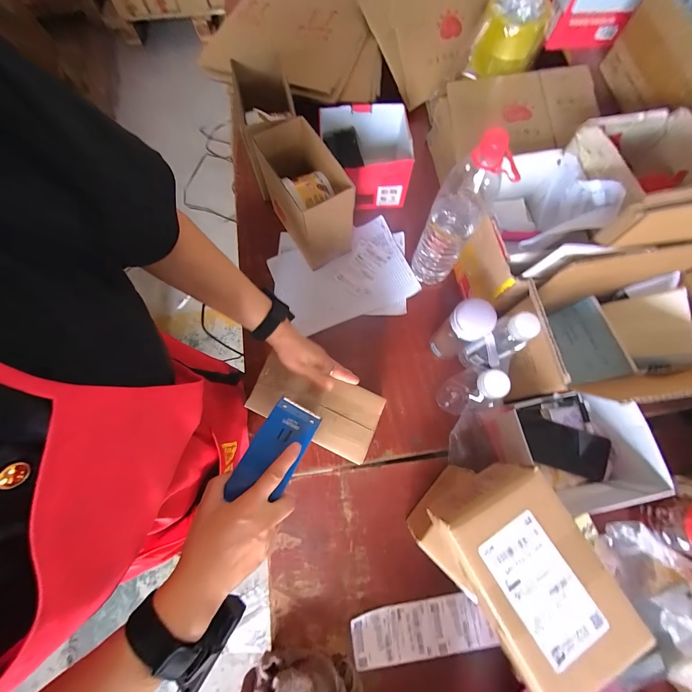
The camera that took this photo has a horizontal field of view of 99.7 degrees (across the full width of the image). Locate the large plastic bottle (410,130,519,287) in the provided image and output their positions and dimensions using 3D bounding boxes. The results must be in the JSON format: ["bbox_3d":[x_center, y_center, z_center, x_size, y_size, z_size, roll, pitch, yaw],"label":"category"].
[{"bbox_3d":[0.191,-0.219,0.514,0.085,0.305,0.075,26,75,7],"label":"large plastic bottle"}]

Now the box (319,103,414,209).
[{"bbox_3d":[0.042,-0.422,0.662,0.193,0.121,0.165,1,73,0],"label":"box"}]

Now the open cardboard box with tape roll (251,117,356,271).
[{"bbox_3d":[-0.085,-0.302,0.601,0.112,0.187,0.227,-32,77,-7],"label":"open cardboard box with tape roll"}]

